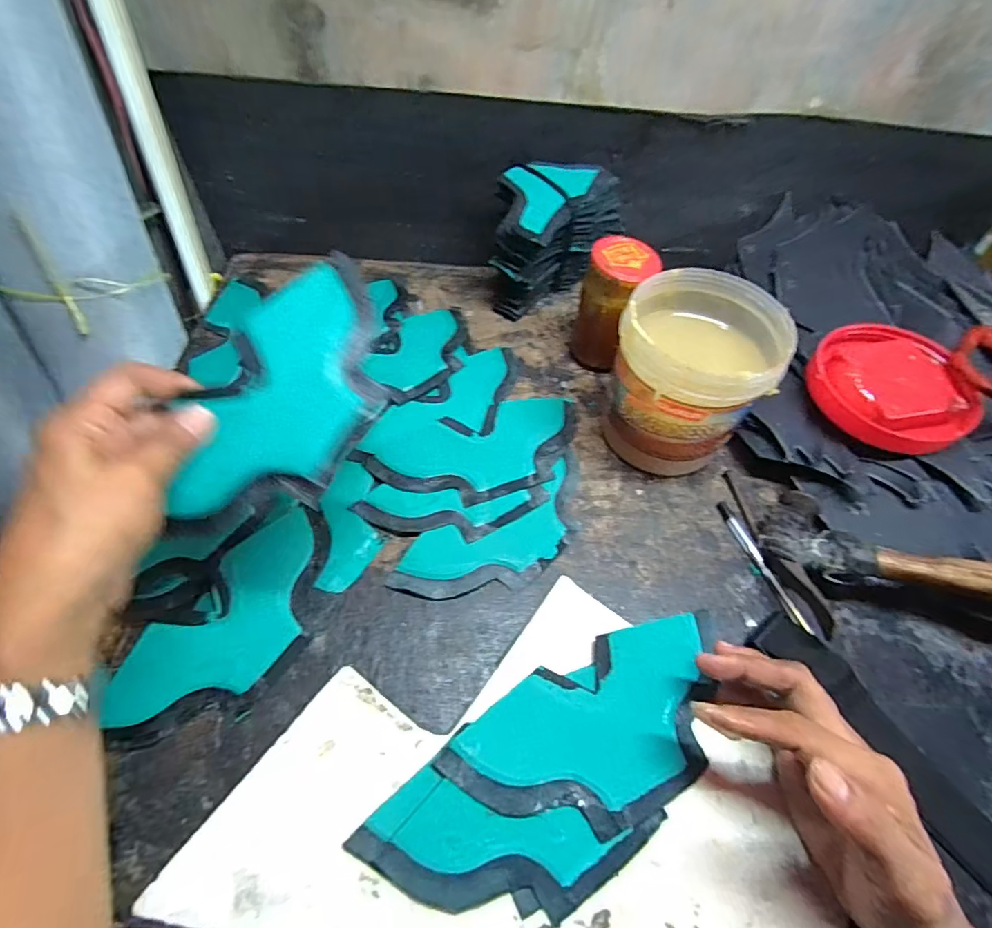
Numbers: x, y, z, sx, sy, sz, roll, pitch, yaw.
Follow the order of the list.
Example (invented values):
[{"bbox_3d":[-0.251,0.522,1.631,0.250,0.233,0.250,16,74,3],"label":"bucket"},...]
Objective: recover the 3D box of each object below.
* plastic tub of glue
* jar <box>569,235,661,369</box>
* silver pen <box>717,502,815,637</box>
[{"bbox_3d":[0.153,-0.067,0.424,0.115,0.131,0.112,1,56,-2],"label":"plastic tub of glue"},{"bbox_3d":[0.107,-0.144,0.482,0.058,0.115,0.053,1,56,-2],"label":"jar"},{"bbox_3d":[0.207,0.078,0.403,0.007,0.010,0.115,-13,58,-12],"label":"silver pen"}]

